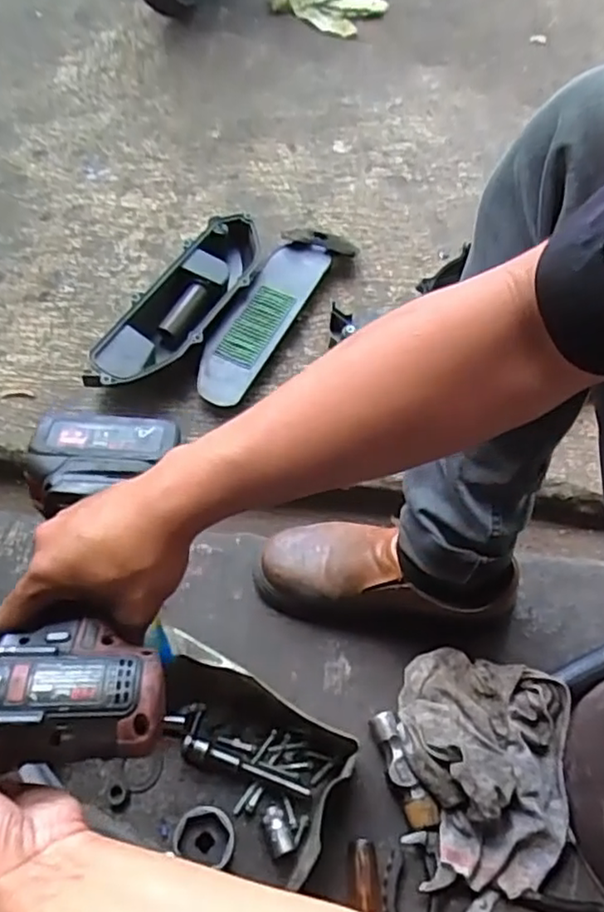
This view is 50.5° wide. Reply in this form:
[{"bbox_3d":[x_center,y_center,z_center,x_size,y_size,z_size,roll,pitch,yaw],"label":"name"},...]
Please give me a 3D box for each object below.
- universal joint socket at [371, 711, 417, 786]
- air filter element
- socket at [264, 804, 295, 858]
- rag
[{"bbox_3d":[0.090,0.288,0.627,0.027,0.030,0.066,-16,63,-10],"label":"universal joint socket"},{"bbox_3d":[-0.045,-0.210,0.945,0.100,0.043,0.343,25,63,12],"label":"air filter element"},{"bbox_3d":[-0.023,0.348,0.595,0.020,0.022,0.042,-21,64,-12],"label":"socket"},{"bbox_3d":[0.174,0.284,0.598,0.158,0.084,0.196,11,61,5],"label":"rag"}]

